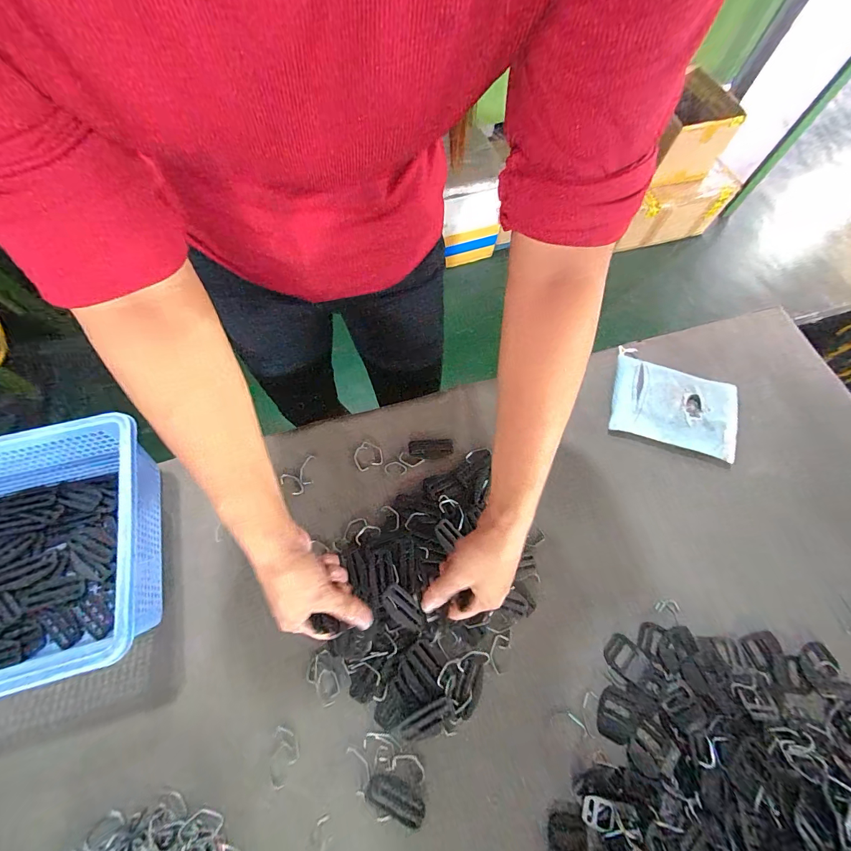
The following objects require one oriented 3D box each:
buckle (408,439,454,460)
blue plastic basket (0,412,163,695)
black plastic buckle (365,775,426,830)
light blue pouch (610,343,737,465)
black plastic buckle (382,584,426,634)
[{"bbox_3d":[0.007,0.031,0.498,0.057,0.004,0.028,-1,67,-3],"label":"buckle"},{"bbox_3d":[-0.424,0.142,0.380,0.291,0.102,0.225,-13,69,-8],"label":"blue plastic basket"},{"bbox_3d":[-0.027,0.355,0.360,0.059,0.004,0.027,26,68,8],"label":"black plastic buckle"},{"bbox_3d":[0.343,-0.036,0.526,0.164,0.036,0.137,15,67,3],"label":"light blue pouch"},{"bbox_3d":[-0.023,0.200,0.414,0.056,0.006,0.027,39,71,13],"label":"black plastic buckle"}]

